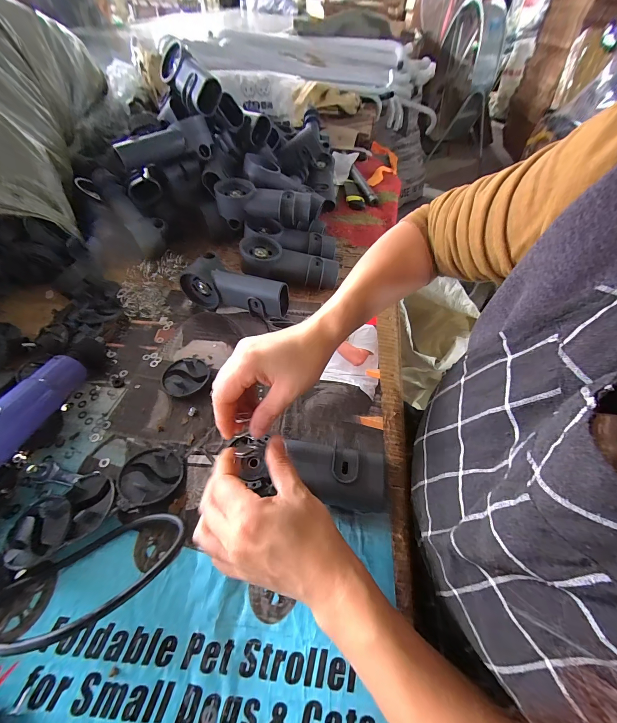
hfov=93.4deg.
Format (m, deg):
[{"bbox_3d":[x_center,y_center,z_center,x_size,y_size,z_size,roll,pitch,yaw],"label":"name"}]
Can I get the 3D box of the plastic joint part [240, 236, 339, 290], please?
[{"bbox_3d":[-0.030,-0.160,0.483,0.162,0.043,0.064,12,53,-9],"label":"plastic joint part"}]

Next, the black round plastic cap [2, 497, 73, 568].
[{"bbox_3d":[-0.242,0.150,0.261,0.055,0.011,0.050,-2,57,3],"label":"black round plastic cap"}]

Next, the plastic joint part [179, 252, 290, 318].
[{"bbox_3d":[-0.106,-0.106,0.434,0.166,0.068,0.051,17,54,9],"label":"plastic joint part"}]

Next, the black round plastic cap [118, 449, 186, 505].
[{"bbox_3d":[-0.158,0.116,0.295,0.054,0.022,0.054,1,53,-2],"label":"black round plastic cap"}]

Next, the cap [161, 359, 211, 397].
[{"bbox_3d":[-0.155,0.020,0.369,0.053,0.017,0.055,1,53,-2],"label":"cap"}]

